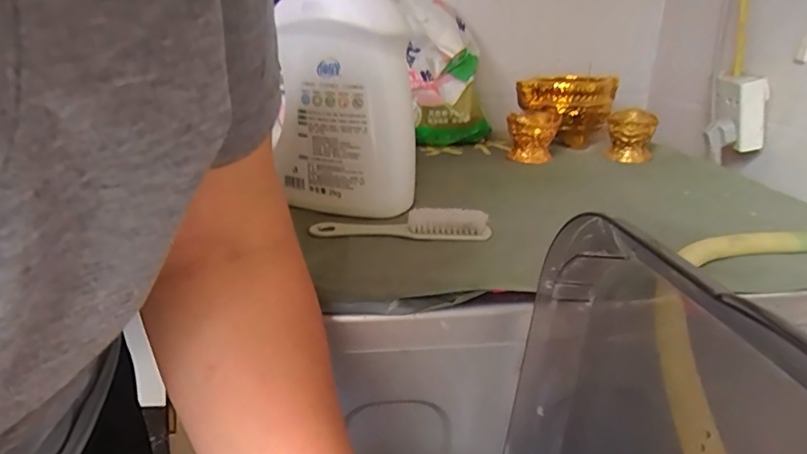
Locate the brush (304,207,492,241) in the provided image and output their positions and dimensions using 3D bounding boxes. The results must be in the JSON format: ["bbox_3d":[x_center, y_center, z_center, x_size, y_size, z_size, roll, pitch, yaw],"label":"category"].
[{"bbox_3d":[-0.004,-0.004,0.438,0.156,0.021,0.030,4,22,12],"label":"brush"}]

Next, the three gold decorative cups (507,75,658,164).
[{"bbox_3d":[0.229,-0.147,0.670,0.170,0.093,0.126,0,22,4],"label":"three gold decorative cups"}]

